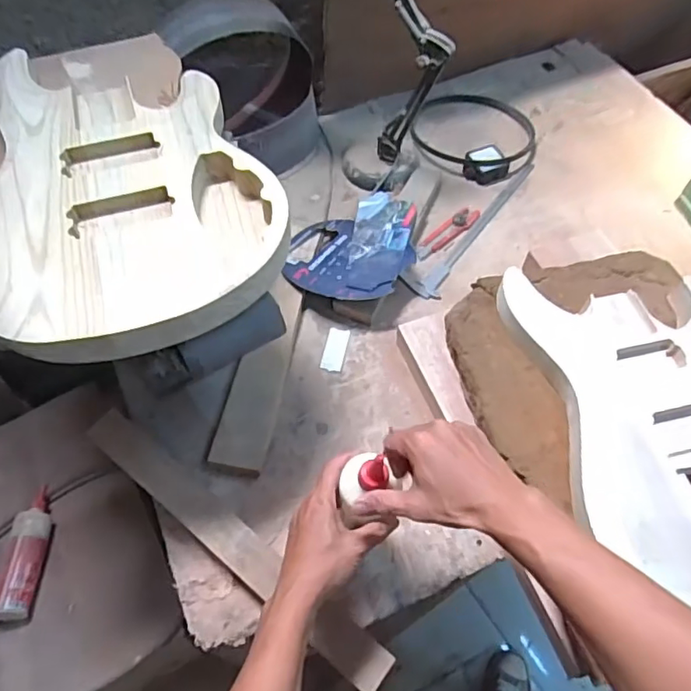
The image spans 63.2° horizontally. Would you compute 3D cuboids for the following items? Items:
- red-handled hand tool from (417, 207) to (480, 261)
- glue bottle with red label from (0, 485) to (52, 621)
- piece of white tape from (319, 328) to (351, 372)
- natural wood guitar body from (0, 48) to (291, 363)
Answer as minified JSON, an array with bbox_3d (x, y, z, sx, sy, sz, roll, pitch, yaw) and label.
[{"bbox_3d":[0.179,-0.200,0.988,0.151,0.011,0.031,-38,66,-20],"label":"red-handled hand tool"},{"bbox_3d":[-0.592,0.382,1.040,0.069,0.050,0.237,-4,59,-2],"label":"glue bottle with red label"},{"bbox_3d":[-0.016,0.005,0.868,0.033,0.004,0.076,10,59,6],"label":"piece of white tape"},{"bbox_3d":[-0.244,-0.189,0.636,0.329,0.045,0.451,-9,59,-5],"label":"natural wood guitar body"}]

